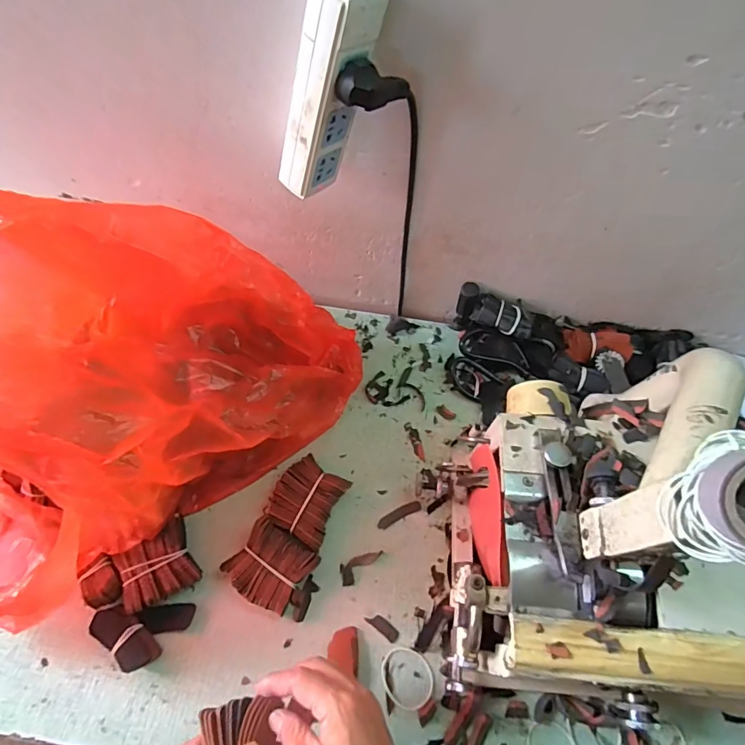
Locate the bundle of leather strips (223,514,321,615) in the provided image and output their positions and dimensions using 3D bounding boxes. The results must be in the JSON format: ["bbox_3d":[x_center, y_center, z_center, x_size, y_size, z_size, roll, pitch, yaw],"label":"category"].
[{"bbox_3d":[-0.108,0.205,0.480,0.076,0.041,0.074,34,67,14],"label":"bundle of leather strips"}]

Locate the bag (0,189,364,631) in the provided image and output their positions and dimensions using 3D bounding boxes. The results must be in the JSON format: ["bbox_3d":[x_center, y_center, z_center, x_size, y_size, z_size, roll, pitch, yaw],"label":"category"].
[{"bbox_3d":[-0.240,0.001,0.437,0.440,0.332,0.245,-40,72,-19],"label":"bag"}]

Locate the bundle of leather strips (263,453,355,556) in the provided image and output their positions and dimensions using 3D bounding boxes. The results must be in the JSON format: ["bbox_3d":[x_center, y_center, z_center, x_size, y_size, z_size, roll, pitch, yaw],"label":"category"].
[{"bbox_3d":[-0.076,0.149,0.527,0.074,0.036,0.083,26,66,10],"label":"bundle of leather strips"}]

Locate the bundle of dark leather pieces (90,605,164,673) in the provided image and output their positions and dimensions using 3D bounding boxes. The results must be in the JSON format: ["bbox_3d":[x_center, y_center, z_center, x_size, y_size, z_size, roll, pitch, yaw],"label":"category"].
[{"bbox_3d":[-0.247,0.265,0.453,0.070,0.019,0.034,38,68,15],"label":"bundle of dark leather pieces"}]

